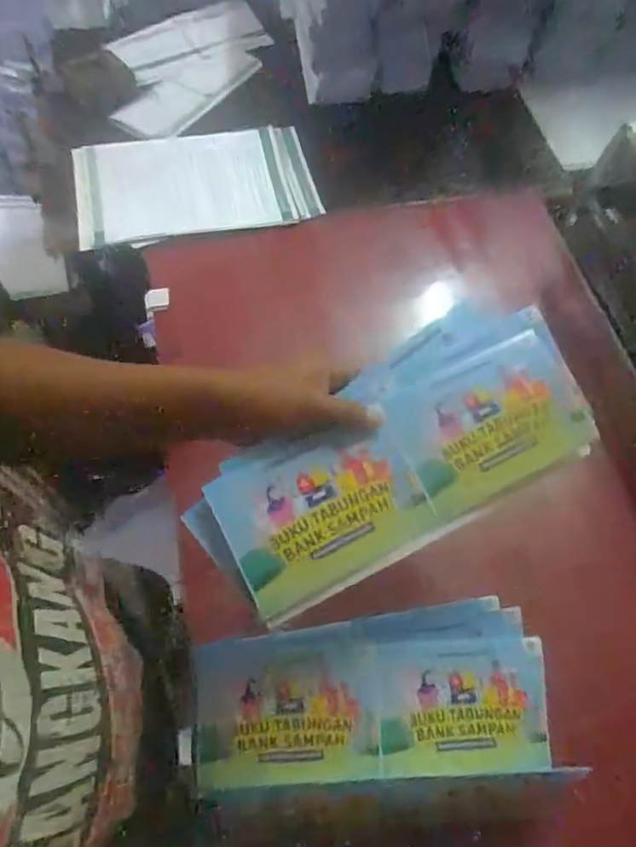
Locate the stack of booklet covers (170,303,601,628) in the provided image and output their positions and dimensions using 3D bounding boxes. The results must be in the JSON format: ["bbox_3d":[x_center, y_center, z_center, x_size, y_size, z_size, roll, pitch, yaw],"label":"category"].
[{"bbox_3d":[0.067,0.023,0.449,0.326,0.015,0.147,-27,85,-12],"label":"stack of booklet covers"}]

